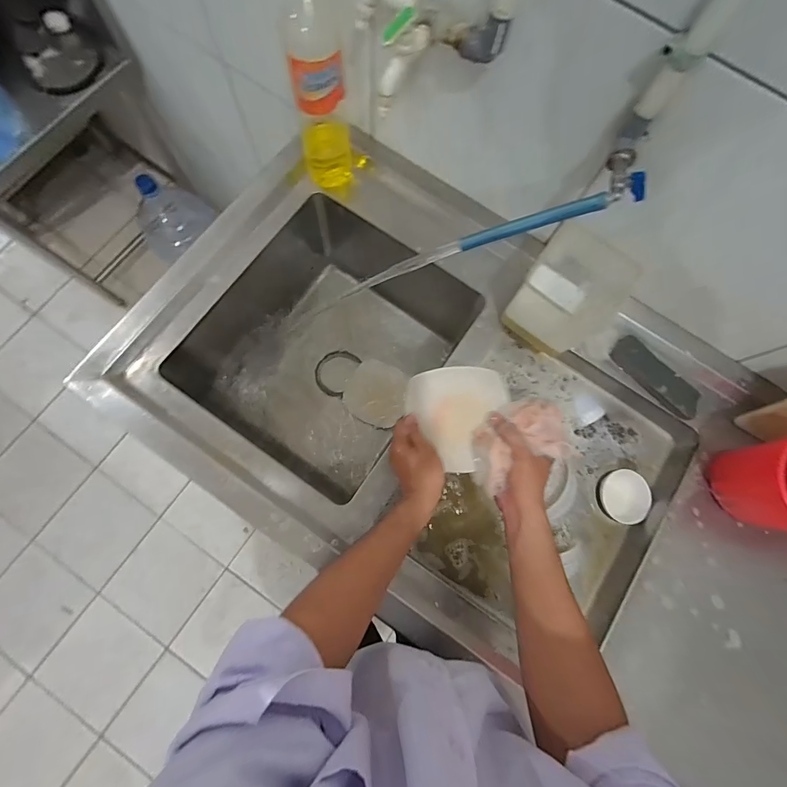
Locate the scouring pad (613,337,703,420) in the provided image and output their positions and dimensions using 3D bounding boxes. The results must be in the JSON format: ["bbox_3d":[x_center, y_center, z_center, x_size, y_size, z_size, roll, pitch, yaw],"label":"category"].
[{"bbox_3d":[0.465,-0.032,0.675,0.168,0.025,0.051,43,81,7],"label":"scouring pad"}]

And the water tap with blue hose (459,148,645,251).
[{"bbox_3d":[0.200,-0.244,0.511,0.225,0.031,0.065,-15,78,27],"label":"water tap with blue hose"}]

